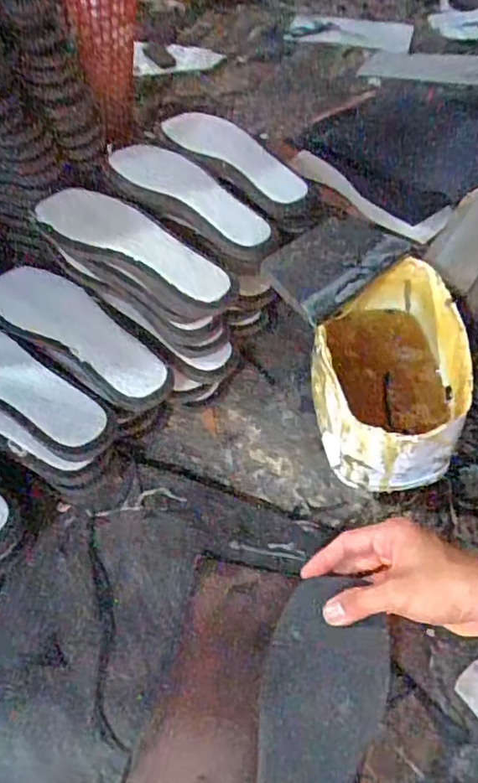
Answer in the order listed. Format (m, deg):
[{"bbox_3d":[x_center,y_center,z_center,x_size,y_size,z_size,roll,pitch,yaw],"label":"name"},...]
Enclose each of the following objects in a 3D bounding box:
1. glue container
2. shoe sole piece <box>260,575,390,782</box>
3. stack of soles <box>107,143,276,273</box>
[{"bbox_3d":[0.135,-0.011,0.568,0.129,0.127,0.201,6,54,9],"label":"glue container"},{"bbox_3d":[0.058,0.255,0.428,0.088,0.018,0.227,7,57,8],"label":"shoe sole piece"},{"bbox_3d":[-0.046,-0.209,0.669,0.251,0.046,0.087,37,61,26],"label":"stack of soles"}]

